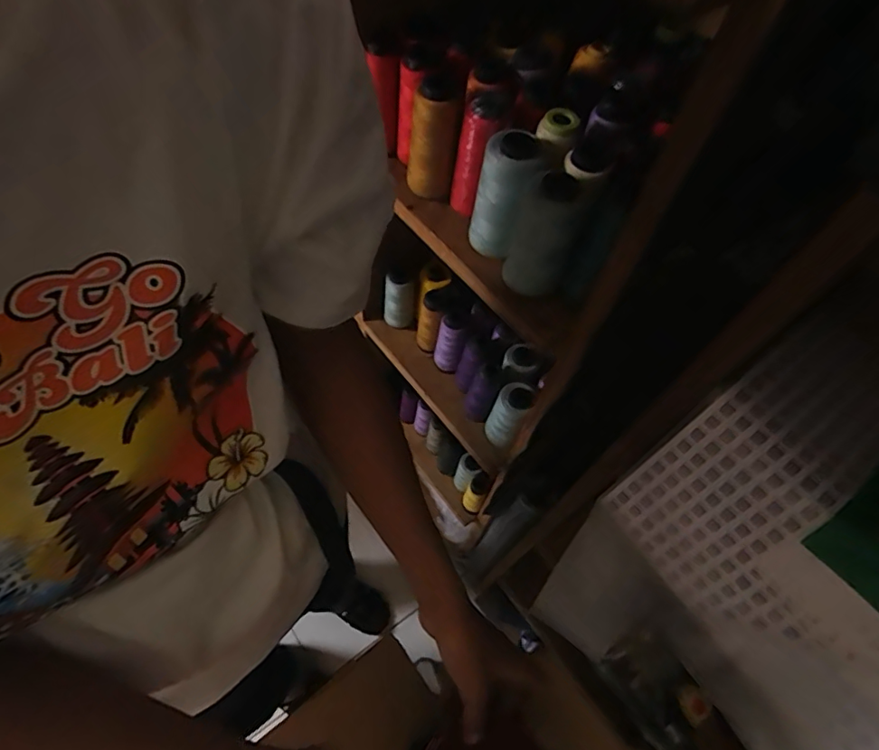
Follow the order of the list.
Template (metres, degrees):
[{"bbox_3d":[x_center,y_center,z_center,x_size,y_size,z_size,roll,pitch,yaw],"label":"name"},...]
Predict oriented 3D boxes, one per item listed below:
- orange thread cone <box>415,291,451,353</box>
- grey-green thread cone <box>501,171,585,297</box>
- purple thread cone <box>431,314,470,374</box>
[{"bbox_3d":[-0.012,-0.075,0.788,0.047,0.115,0.044,5,60,-2],"label":"orange thread cone"},{"bbox_3d":[0.089,-0.116,0.441,0.053,0.102,0.041,18,60,6],"label":"grey-green thread cone"},{"bbox_3d":[0.014,-0.044,0.776,0.045,0.113,0.045,13,60,3],"label":"purple thread cone"}]

